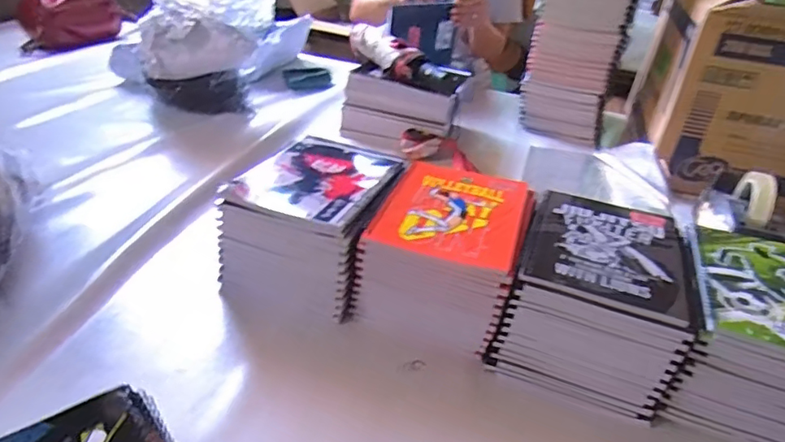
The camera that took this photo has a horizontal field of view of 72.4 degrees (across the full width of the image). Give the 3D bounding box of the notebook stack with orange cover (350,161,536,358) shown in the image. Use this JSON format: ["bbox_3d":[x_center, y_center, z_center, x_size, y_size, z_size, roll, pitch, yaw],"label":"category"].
[{"bbox_3d":[0.066,0.034,0.627,0.157,0.114,0.191,14,34,14],"label":"notebook stack with orange cover"}]

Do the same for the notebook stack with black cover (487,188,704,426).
[{"bbox_3d":[0.218,0.076,0.582,0.161,0.114,0.205,16,34,16],"label":"notebook stack with black cover"}]

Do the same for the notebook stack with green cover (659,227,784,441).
[{"bbox_3d":[0.375,0.115,0.547,0.153,0.112,0.203,16,34,17],"label":"notebook stack with green cover"}]

